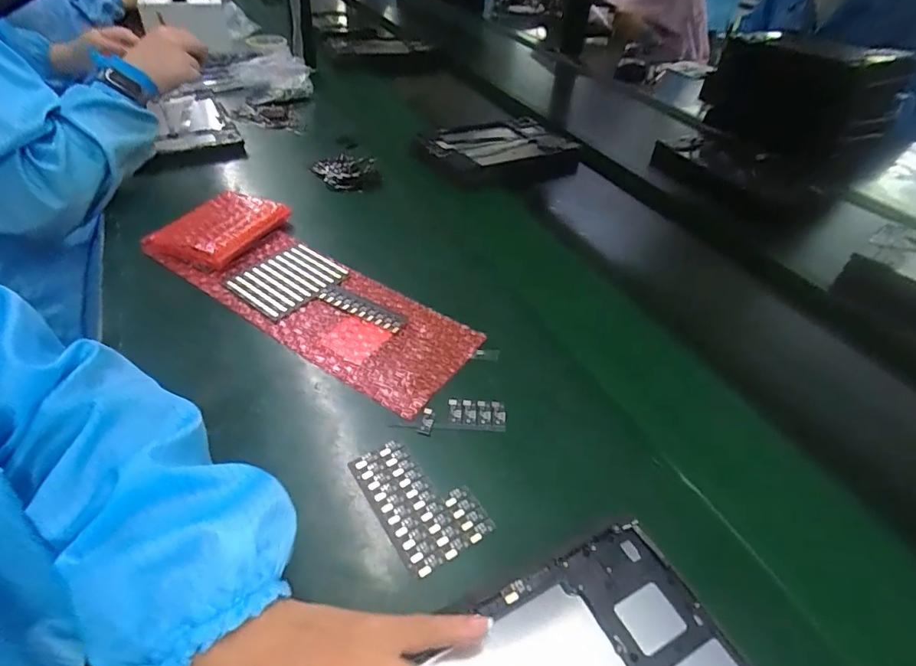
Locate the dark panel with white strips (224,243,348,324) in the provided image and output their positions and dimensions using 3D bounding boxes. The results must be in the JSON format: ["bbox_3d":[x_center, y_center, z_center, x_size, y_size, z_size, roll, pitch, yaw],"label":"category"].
[{"bbox_3d":[-0.179,-0.056,0.518,0.090,0.007,0.096,30,47,24],"label":"dark panel with white strips"}]

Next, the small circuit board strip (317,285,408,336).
[{"bbox_3d":[-0.095,-0.026,0.490,0.099,0.004,0.026,24,47,20],"label":"small circuit board strip"}]

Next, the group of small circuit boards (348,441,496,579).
[{"bbox_3d":[-0.028,0.114,0.345,0.059,0.004,0.096,-25,51,-27],"label":"group of small circuit boards"}]

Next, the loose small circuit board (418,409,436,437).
[{"bbox_3d":[-0.024,0.069,0.388,0.010,0.004,0.023,9,44,5],"label":"loose small circuit board"}]

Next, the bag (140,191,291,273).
[{"bbox_3d":[-0.270,-0.122,0.567,0.098,0.025,0.128,19,44,13],"label":"bag"}]

